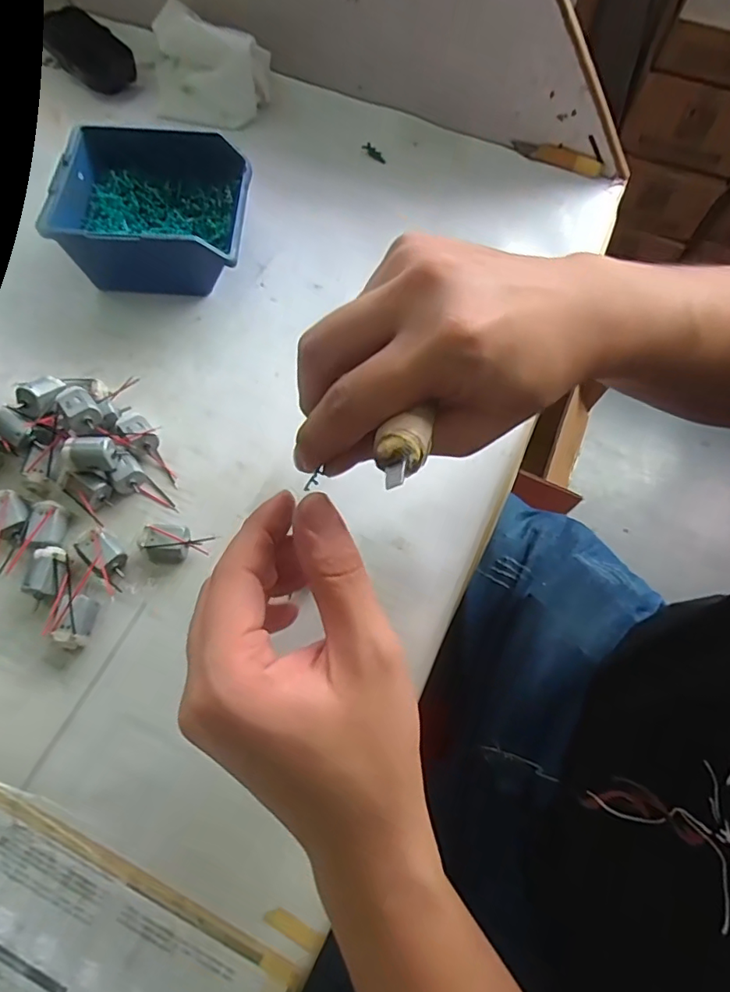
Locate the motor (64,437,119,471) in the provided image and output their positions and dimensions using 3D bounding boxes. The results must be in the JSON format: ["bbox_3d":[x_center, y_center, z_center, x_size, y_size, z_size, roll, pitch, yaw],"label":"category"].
[{"bbox_3d":[-0.160,-0.024,0.315,0.025,0.020,0.017,-2,66,-4],"label":"motor"}]

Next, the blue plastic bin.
[{"bbox_3d":[-0.144,-0.198,0.388,0.115,0.057,0.120,3,66,-2],"label":"blue plastic bin"}]

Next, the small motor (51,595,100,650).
[{"bbox_3d":[-0.157,0.069,0.293,0.014,0.019,0.026,24,67,7],"label":"small motor"}]

